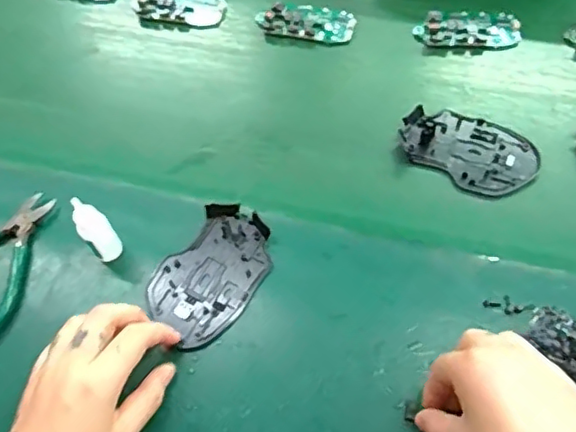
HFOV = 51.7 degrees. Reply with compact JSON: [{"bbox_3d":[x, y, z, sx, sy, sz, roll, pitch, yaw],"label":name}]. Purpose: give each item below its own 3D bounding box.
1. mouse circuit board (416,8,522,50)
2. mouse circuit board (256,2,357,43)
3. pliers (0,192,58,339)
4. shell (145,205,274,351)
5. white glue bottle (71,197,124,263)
[{"bbox_3d":[0.177,-0.184,0.584,0.099,0.009,0.043,1,60,5],"label":"mouse circuit board"},{"bbox_3d":[0.018,-0.198,0.603,0.096,0.011,0.039,11,62,10],"label":"mouse circuit board"},{"bbox_3d":[-0.232,0.032,0.474,0.092,0.010,0.119,26,65,18],"label":"pliers"},{"bbox_3d":[-0.058,0.044,0.459,0.073,0.013,0.107,33,68,21],"label":"shell"},{"bbox_3d":[-0.144,0.012,0.449,0.022,0.069,0.018,-33,63,-14],"label":"white glue bottle"}]

